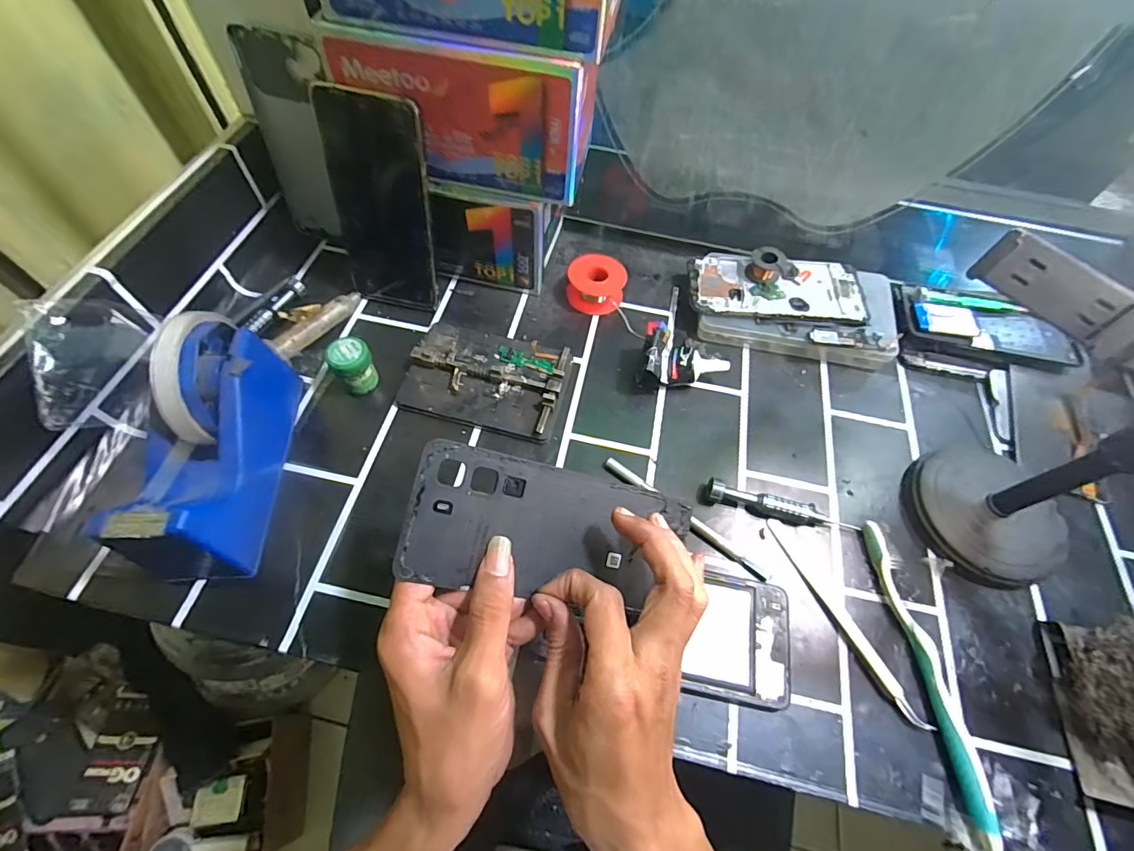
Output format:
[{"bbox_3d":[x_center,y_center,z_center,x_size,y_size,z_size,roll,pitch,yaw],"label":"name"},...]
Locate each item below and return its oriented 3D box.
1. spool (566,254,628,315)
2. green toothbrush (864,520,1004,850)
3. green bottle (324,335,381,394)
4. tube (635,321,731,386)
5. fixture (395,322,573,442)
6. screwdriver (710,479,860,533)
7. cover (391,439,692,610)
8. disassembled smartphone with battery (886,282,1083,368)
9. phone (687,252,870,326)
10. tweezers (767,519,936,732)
[{"bbox_3d":[0.027,-0.132,0.448,0.052,0.033,0.046,13,62,4],"label":"spool"},{"bbox_3d":[0.231,0.154,0.309,0.016,0.015,0.184,-2,62,-4],"label":"green toothbrush"},{"bbox_3d":[-0.168,-0.046,0.381,0.031,0.043,0.027,-29,67,-18],"label":"green bottle"},{"bbox_3d":[0.098,-0.051,0.401,0.072,0.041,0.042,11,62,3],"label":"tube"},{"bbox_3d":[-0.066,-0.042,0.400,0.127,0.021,0.090,14,62,4],"label":"fixture"},{"bbox_3d":[0.159,0.061,0.356,0.111,0.017,0.019,10,62,2],"label":"screwdriver"},{"bbox_3d":[-0.006,0.060,0.266,0.158,0.005,0.071,16,83,-19],"label":"cover"},{"bbox_3d":[0.381,-0.094,0.440,0.154,0.013,0.069,11,73,7],"label":"disassembled smartphone with battery"},{"bbox_3d":[0.192,-0.127,0.441,0.156,0.005,0.075,7,60,6],"label":"phone"},{"bbox_3d":[0.184,0.128,0.324,0.012,0.008,0.146,-23,65,-15],"label":"tweezers"}]

